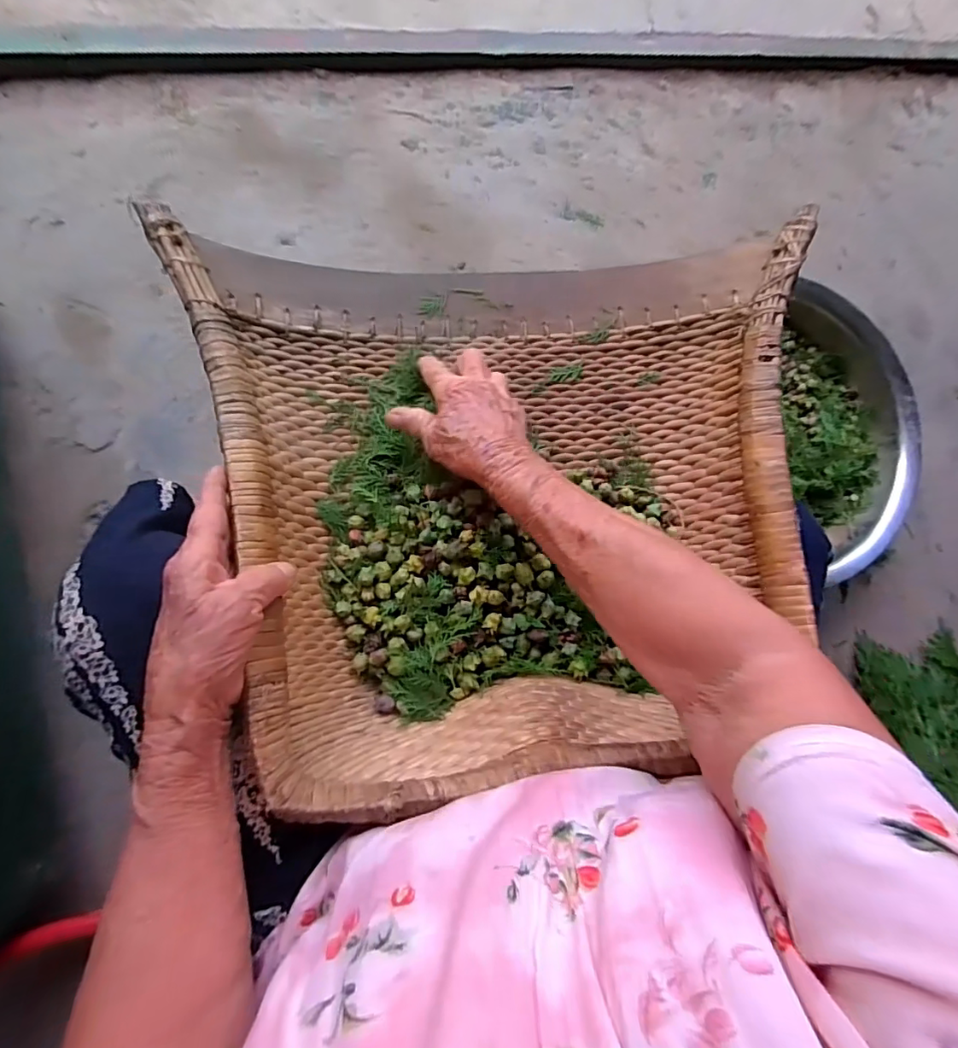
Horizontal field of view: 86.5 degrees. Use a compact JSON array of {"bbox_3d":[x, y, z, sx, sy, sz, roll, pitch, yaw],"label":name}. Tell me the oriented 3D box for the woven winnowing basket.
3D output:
[{"bbox_3d":[0.020,-0.028,0.394,0.466,0.139,0.404,-1,87,-8],"label":"woven winnowing basket"}]

